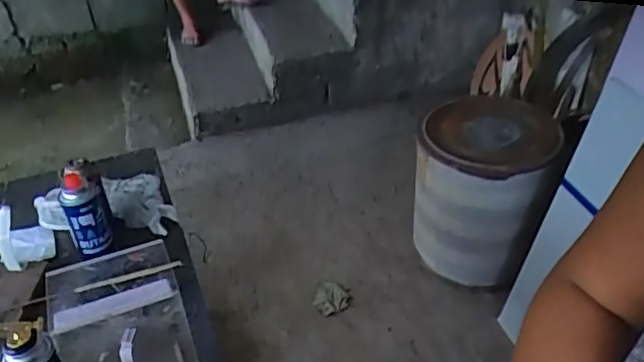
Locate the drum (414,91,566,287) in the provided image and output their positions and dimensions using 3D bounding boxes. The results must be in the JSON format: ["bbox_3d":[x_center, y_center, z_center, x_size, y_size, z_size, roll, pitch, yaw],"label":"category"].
[{"bbox_3d":[0.460,0.015,1.734,0.364,0.436,0.386,5,38,11],"label":"drum"}]

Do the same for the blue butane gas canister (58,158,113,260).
[{"bbox_3d":[-0.426,0.052,1.056,0.071,0.146,0.081,-11,37,-13],"label":"blue butane gas canister"}]

